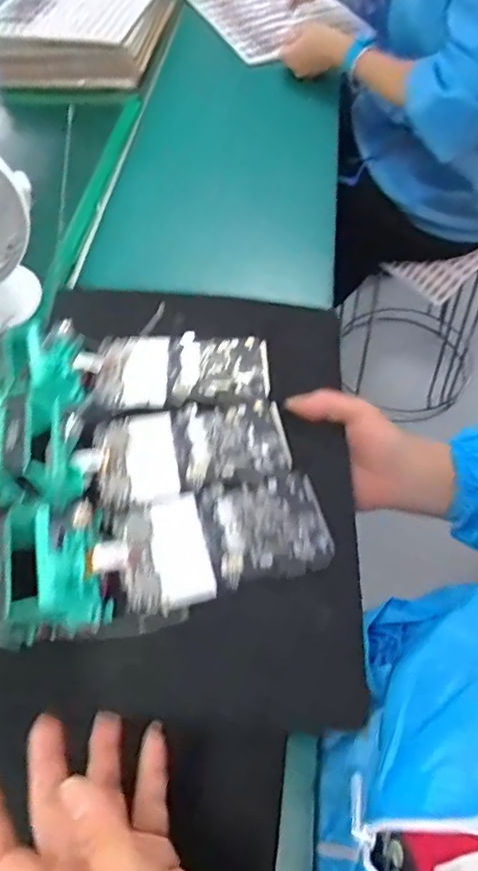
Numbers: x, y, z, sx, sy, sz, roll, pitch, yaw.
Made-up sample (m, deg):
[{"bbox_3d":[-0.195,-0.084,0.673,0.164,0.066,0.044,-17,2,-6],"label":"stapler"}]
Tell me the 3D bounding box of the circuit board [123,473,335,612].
[{"bbox_3d":[-0.009,0.062,0.368,0.128,0.008,0.071,-16,55,-8],"label":"circuit board"}]

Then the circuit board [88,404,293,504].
[{"bbox_3d":[-0.031,0.006,0.406,0.126,0.014,0.070,-9,56,-2],"label":"circuit board"}]

